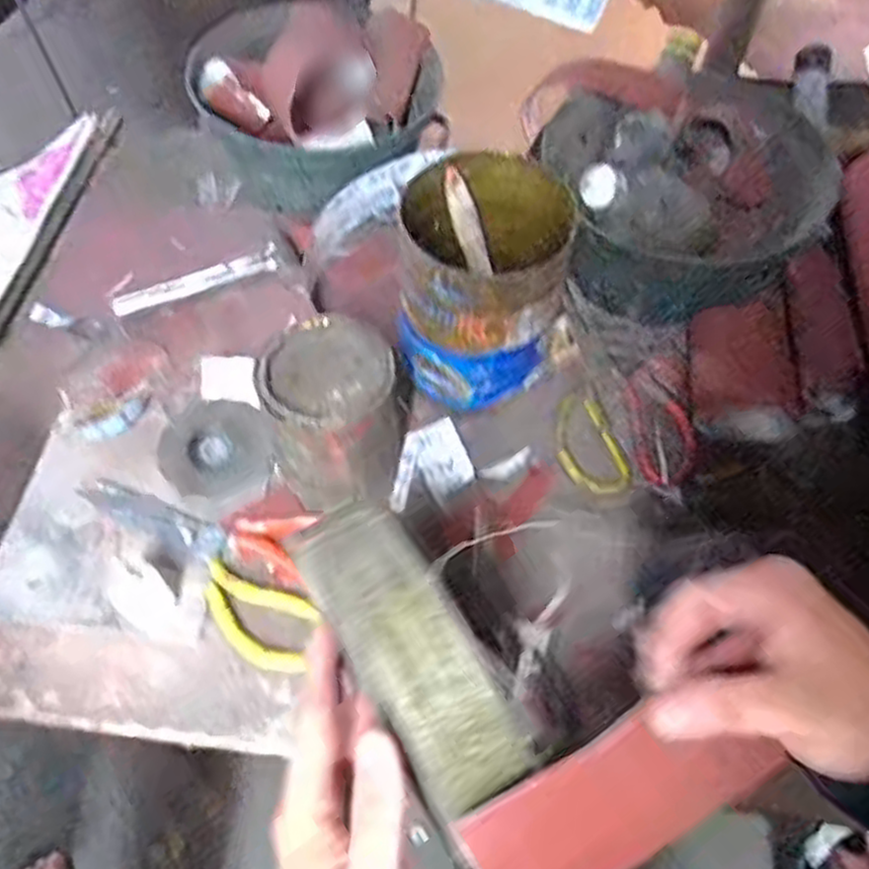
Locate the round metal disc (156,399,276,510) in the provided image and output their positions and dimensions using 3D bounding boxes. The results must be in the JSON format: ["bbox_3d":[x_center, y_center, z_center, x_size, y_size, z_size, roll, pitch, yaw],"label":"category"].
[{"bbox_3d":[-0.173,0.013,0.625,0.089,0.012,0.085,0,59,0],"label":"round metal disc"}]

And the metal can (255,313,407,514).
[{"bbox_3d":[-0.072,-0.016,0.580,0.098,0.114,0.115,-5,60,-3],"label":"metal can"}]

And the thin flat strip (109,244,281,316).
[{"bbox_3d":[-0.215,-0.139,0.707,0.148,0.010,0.028,-18,61,-11],"label":"thin flat strip"}]

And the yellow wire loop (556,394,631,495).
[{"bbox_3d":[0.124,0.009,0.629,0.052,0.006,0.091,-17,61,-10],"label":"yellow wire loop"}]

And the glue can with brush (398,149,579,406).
[{"bbox_3d":[0.038,-0.113,0.613,0.118,0.158,0.140,8,60,4],"label":"glue can with brush"}]

